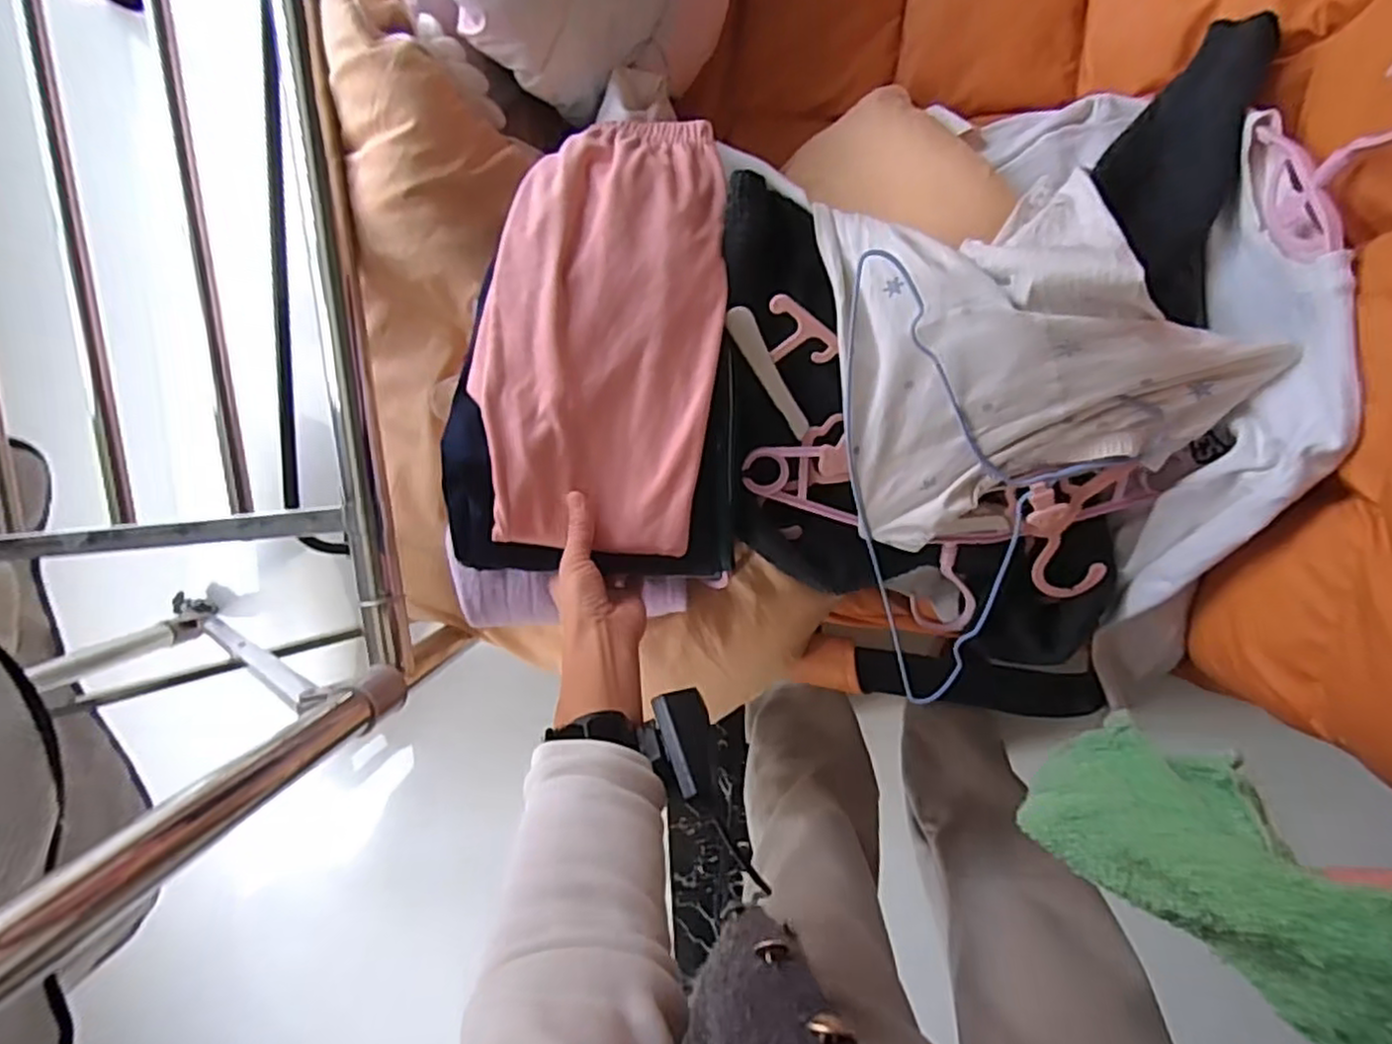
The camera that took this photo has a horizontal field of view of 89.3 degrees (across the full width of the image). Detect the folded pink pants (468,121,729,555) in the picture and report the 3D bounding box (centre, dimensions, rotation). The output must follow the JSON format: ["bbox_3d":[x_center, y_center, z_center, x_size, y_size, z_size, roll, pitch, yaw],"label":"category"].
[{"bbox_3d":[-0.069,-0.152,0.541,0.171,0.053,0.338,9,91,-7],"label":"folded pink pants"}]

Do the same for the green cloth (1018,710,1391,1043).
[{"bbox_3d":[0.237,0.160,0.333,0.057,0.197,0.079,14,98,-10],"label":"green cloth"}]

